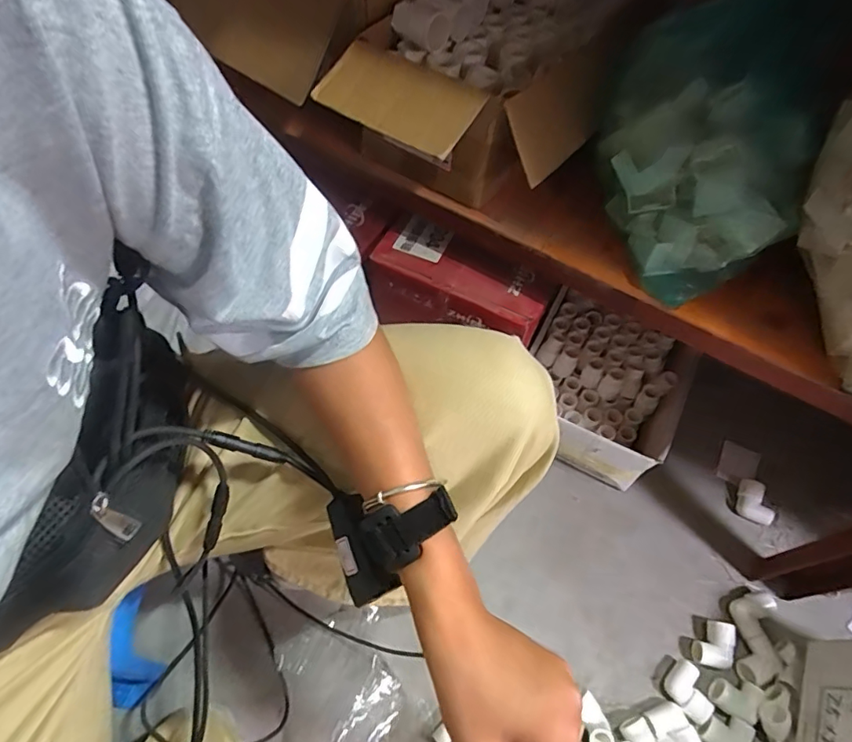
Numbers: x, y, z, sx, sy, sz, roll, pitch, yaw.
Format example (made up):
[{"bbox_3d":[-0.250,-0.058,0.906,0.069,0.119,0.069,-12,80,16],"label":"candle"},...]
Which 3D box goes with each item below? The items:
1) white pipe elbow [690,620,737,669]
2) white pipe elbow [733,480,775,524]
[{"bbox_3d":[0.368,0.350,0.660,0.047,0.023,0.056,20,60,8],"label":"white pipe elbow"},{"bbox_3d":[0.485,0.194,0.764,0.046,0.031,0.056,22,60,9],"label":"white pipe elbow"}]

